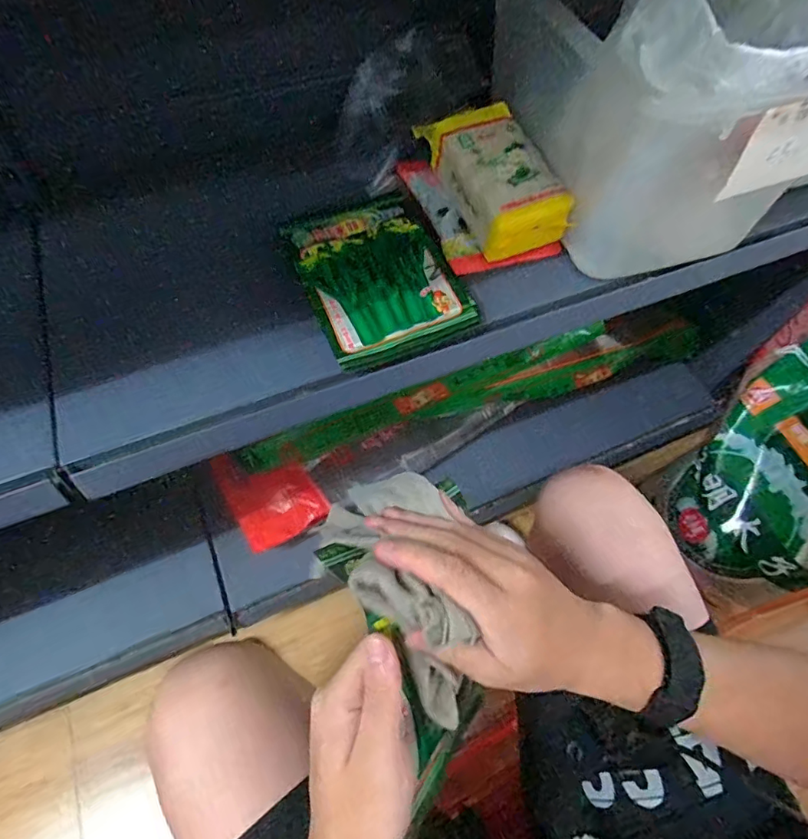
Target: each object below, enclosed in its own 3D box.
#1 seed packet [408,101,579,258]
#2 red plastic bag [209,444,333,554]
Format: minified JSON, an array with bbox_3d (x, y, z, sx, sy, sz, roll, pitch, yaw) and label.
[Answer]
[{"bbox_3d":[0.086,-0.239,0.490,0.084,0.058,0.162,-23,64,-13],"label":"seed packet"},{"bbox_3d":[-0.193,0.103,0.737,0.123,0.015,0.148,-27,93,-6],"label":"red plastic bag"}]

